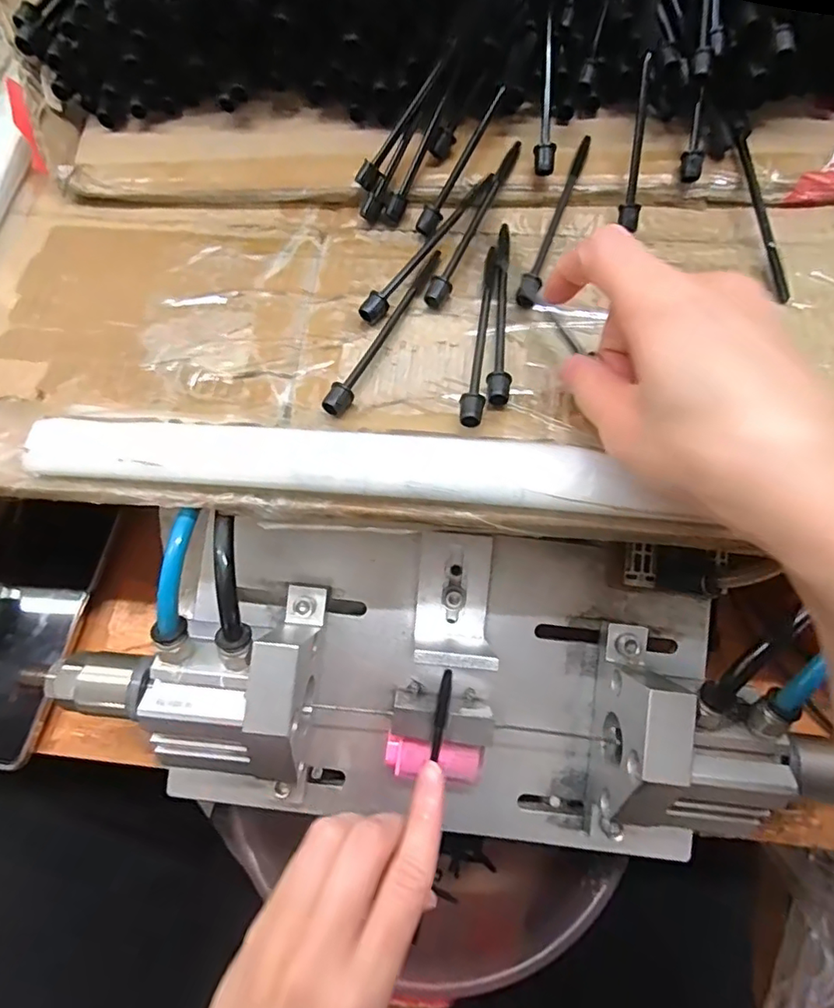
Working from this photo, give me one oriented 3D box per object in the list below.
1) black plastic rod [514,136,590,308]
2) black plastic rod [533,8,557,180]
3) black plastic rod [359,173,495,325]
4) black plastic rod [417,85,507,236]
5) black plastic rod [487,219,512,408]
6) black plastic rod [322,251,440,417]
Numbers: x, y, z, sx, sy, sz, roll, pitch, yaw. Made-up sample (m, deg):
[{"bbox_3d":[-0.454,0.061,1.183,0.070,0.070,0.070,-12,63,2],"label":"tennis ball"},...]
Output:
[{"bbox_3d":[0.068,-0.137,0.267,0.009,0.012,0.098,20,73,9],"label":"black plastic rod"},{"bbox_3d":[0.063,-0.196,0.266,0.010,0.009,0.070,2,96,3],"label":"black plastic rod"},{"bbox_3d":[0.006,-0.123,0.267,0.009,0.011,0.100,34,75,13],"label":"black plastic rod"},{"bbox_3d":[0.022,-0.167,0.270,0.009,0.006,0.075,32,98,12],"label":"black plastic rod"},{"bbox_3d":[0.040,-0.090,0.254,0.010,0.009,0.100,6,71,4],"label":"black plastic rod"},{"bbox_3d":[-0.013,-0.079,0.252,0.009,0.010,0.097,28,74,11],"label":"black plastic rod"}]

